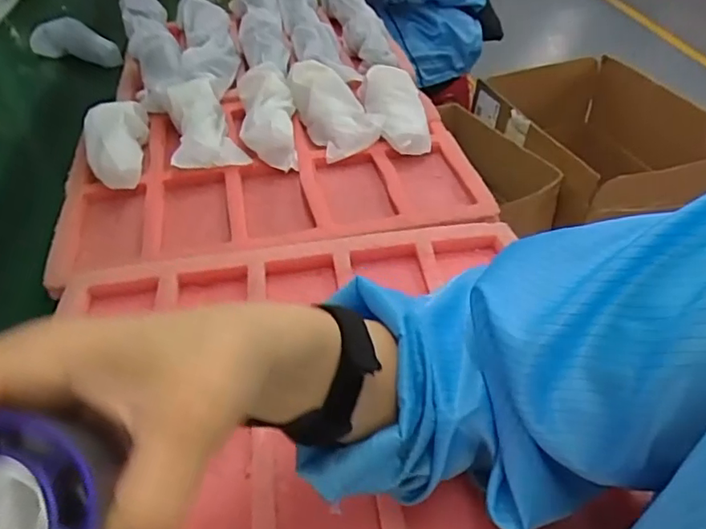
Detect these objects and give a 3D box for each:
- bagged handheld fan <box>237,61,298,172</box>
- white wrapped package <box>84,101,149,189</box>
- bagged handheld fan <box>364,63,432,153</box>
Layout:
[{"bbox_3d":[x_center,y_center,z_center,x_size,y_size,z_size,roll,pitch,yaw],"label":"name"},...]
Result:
[{"bbox_3d":[-0.108,-0.197,0.706,0.070,0.055,0.178,-9,58,-6],"label":"bagged handheld fan"},{"bbox_3d":[-0.284,-0.146,0.680,0.059,0.065,0.161,-9,41,-6],"label":"white wrapped package"},{"bbox_3d":[0.054,-0.208,0.729,0.070,0.031,0.173,-10,54,-7],"label":"bagged handheld fan"}]

